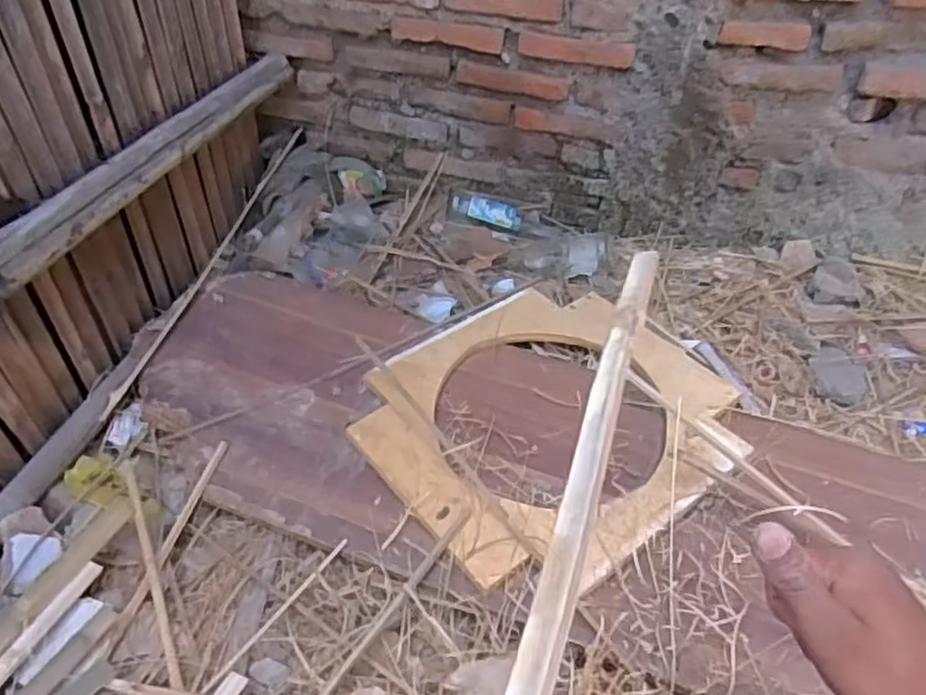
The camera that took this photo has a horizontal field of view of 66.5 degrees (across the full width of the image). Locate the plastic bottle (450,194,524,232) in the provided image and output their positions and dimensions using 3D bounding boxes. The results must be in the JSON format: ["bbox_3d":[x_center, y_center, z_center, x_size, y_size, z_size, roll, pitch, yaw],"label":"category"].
[{"bbox_3d":[0.046,-0.279,1.447,0.151,0.042,0.061,8,44,5],"label":"plastic bottle"}]

